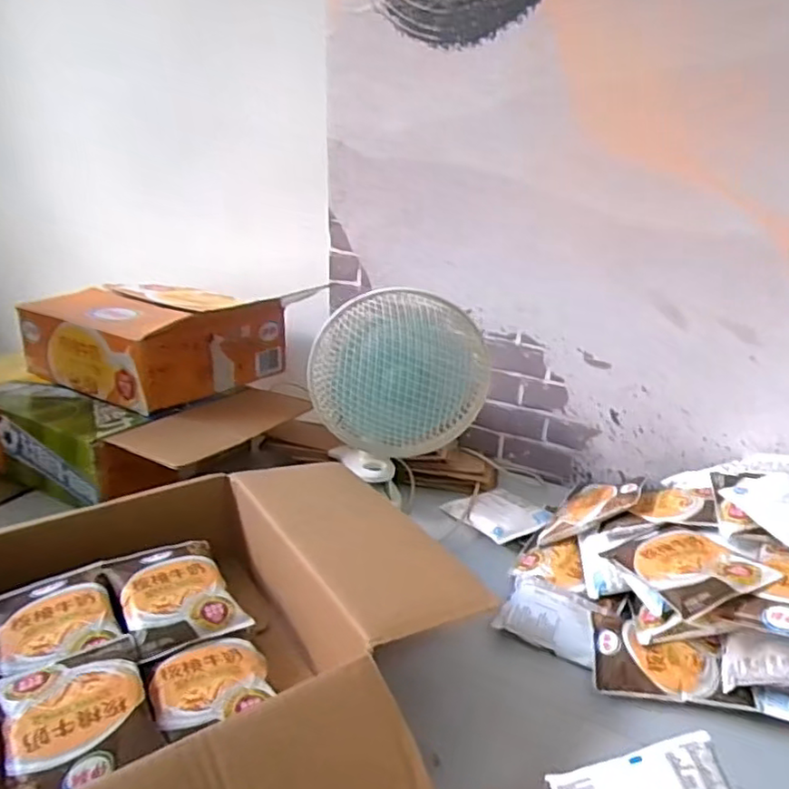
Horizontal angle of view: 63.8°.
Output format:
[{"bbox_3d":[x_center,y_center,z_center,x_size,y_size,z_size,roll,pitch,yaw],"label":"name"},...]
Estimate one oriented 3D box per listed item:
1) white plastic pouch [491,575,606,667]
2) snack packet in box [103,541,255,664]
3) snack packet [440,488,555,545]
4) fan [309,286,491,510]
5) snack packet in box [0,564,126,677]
[{"bbox_3d":[0.159,0.225,0.641,0.094,0.023,0.081,11,24,23],"label":"white plastic pouch"},{"bbox_3d":[-0.205,0.186,0.593,0.095,0.029,0.128,-14,26,-33],"label":"snack packet in box"},{"bbox_3d":[0.140,0.153,0.828,0.102,0.021,0.117,-11,25,-29],"label":"snack packet"},{"bbox_3d":[0.006,-0.003,0.794,0.207,0.262,0.146,-1,22,-6],"label":"fan"},{"bbox_3d":[-0.299,0.193,0.555,0.095,0.019,0.115,-13,26,-32],"label":"snack packet in box"}]

